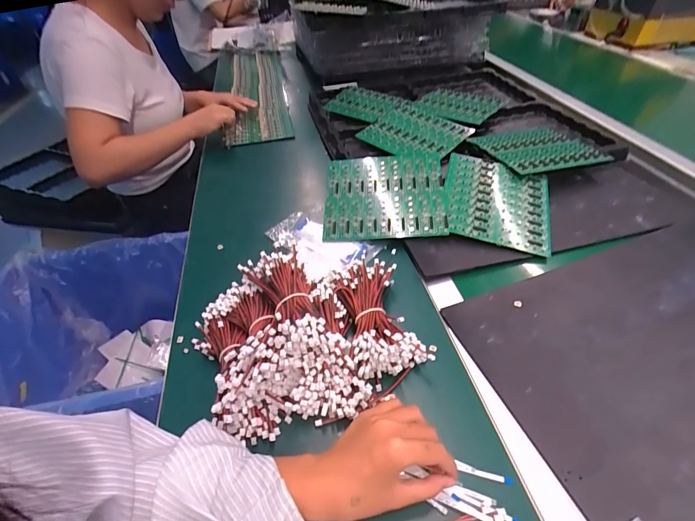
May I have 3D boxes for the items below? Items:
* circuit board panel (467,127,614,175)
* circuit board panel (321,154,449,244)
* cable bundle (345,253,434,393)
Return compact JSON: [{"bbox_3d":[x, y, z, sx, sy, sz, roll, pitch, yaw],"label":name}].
[{"bbox_3d":[0.382,-0.222,0.705,0.205,0.010,0.173,-16,46,-13],"label":"circuit board panel"},{"bbox_3d":[0.064,-0.114,0.620,0.203,0.012,0.184,-2,66,7],"label":"circuit board panel"},{"bbox_3d":[0.045,0.064,0.453,0.100,0.053,0.166,-9,45,-6],"label":"cable bundle"}]

